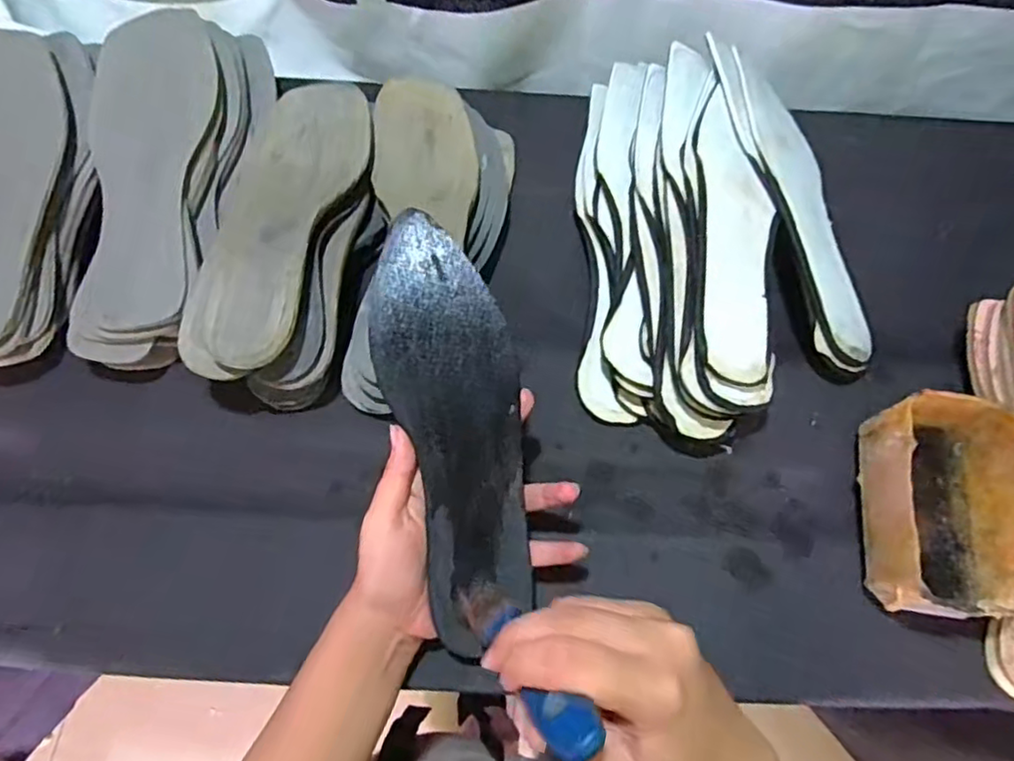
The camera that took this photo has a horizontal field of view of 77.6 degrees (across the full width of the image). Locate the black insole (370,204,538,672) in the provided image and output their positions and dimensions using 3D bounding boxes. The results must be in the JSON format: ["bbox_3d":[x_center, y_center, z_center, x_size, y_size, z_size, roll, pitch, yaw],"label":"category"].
[{"bbox_3d":[-0.027,0.027,0.357,0.072,0.011,0.237,-10,90,-5],"label":"black insole"}]

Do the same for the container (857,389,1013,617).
[{"bbox_3d":[0.267,0.077,0.389,0.084,0.066,0.127,6,68,1],"label":"container"}]

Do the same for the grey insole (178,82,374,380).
[{"bbox_3d":[-0.151,-0.111,0.422,0.077,0.018,0.232,5,62,7],"label":"grey insole"}]

